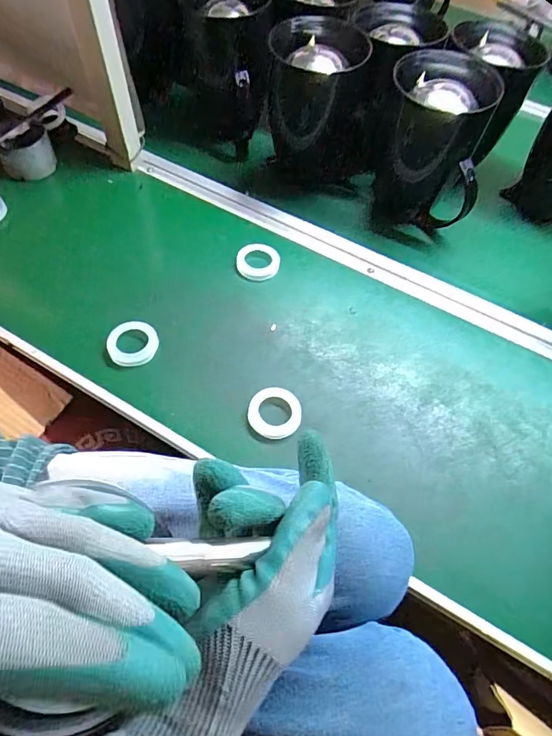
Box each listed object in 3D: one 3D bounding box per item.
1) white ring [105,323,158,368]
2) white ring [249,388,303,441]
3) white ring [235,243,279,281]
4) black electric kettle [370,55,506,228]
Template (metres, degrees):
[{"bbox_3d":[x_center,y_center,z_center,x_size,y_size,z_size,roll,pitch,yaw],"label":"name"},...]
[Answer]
[{"bbox_3d":[-0.166,-0.029,0.518,0.055,0.015,0.051,2,59,-3],"label":"white ring"},{"bbox_3d":[-0.002,0.050,0.496,0.058,0.015,0.058,2,59,-3],"label":"white ring"},{"bbox_3d":[-0.024,-0.144,0.605,0.057,0.013,0.052,8,58,1],"label":"white ring"},{"bbox_3d":[0.206,-0.301,0.615,0.129,0.187,0.132,7,58,0],"label":"black electric kettle"}]

